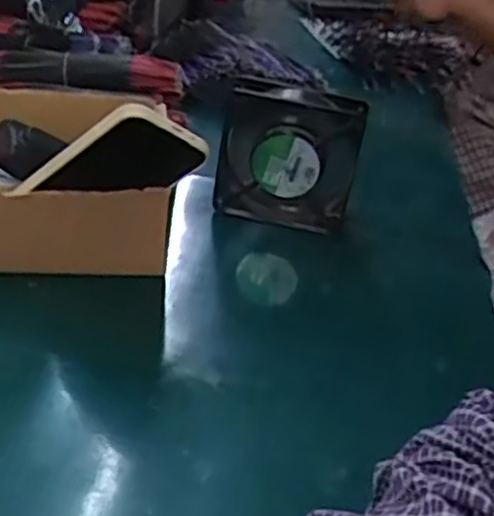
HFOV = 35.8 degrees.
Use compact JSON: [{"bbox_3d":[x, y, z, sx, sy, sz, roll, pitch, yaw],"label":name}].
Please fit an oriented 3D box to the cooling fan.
[{"bbox_3d":[0.036,-0.091,0.681,0.120,0.124,0.032,12,31,4],"label":"cooling fan"}]

